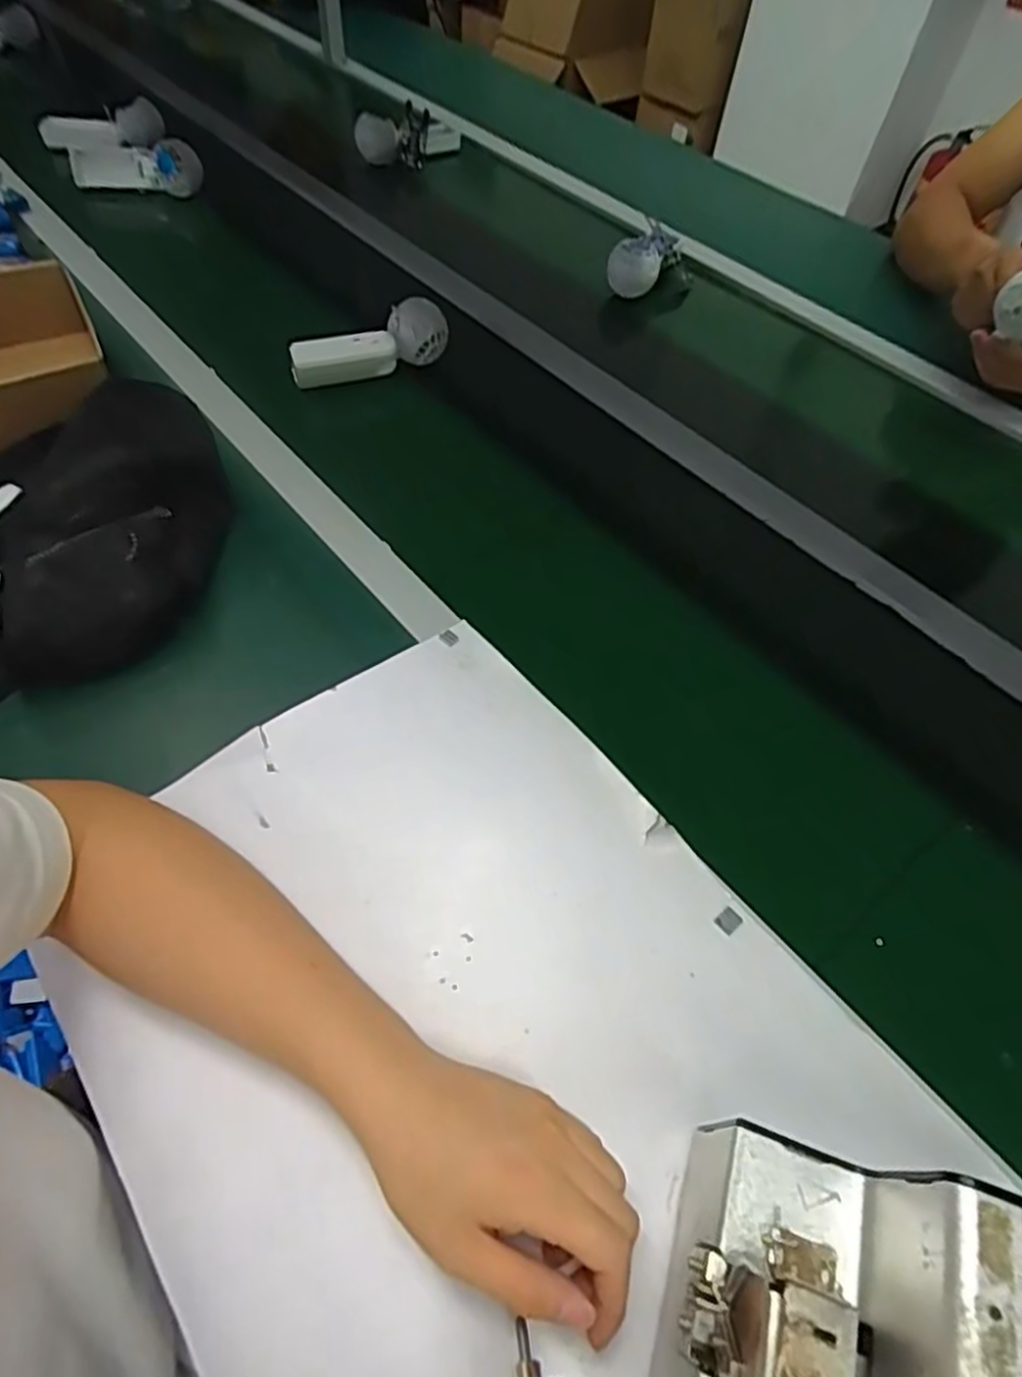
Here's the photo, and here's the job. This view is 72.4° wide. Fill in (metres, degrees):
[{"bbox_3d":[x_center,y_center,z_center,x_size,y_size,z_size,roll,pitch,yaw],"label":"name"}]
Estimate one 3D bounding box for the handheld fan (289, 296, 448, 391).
[{"bbox_3d":[-0.153,-0.373,0.753,0.165,0.054,0.055,-12,59,-7],"label":"handheld fan"}]

